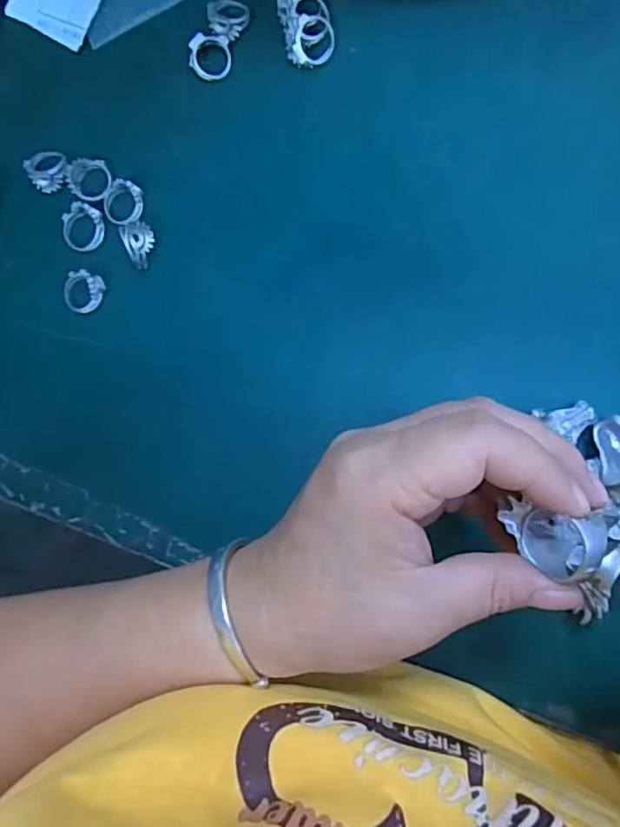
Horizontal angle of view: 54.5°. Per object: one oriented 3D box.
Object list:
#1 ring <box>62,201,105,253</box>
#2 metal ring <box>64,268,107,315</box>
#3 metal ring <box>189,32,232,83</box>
[{"bbox_3d":[-0.117,-0.096,0.309,0.021,0.008,0.023,-3,85,8],"label":"ring"},{"bbox_3d":[-0.117,-0.063,0.308,0.021,0.008,0.021,-1,85,8],"label":"metal ring"},{"bbox_3d":[-0.051,-0.182,0.308,0.021,0.005,0.021,-5,107,-15],"label":"metal ring"}]

